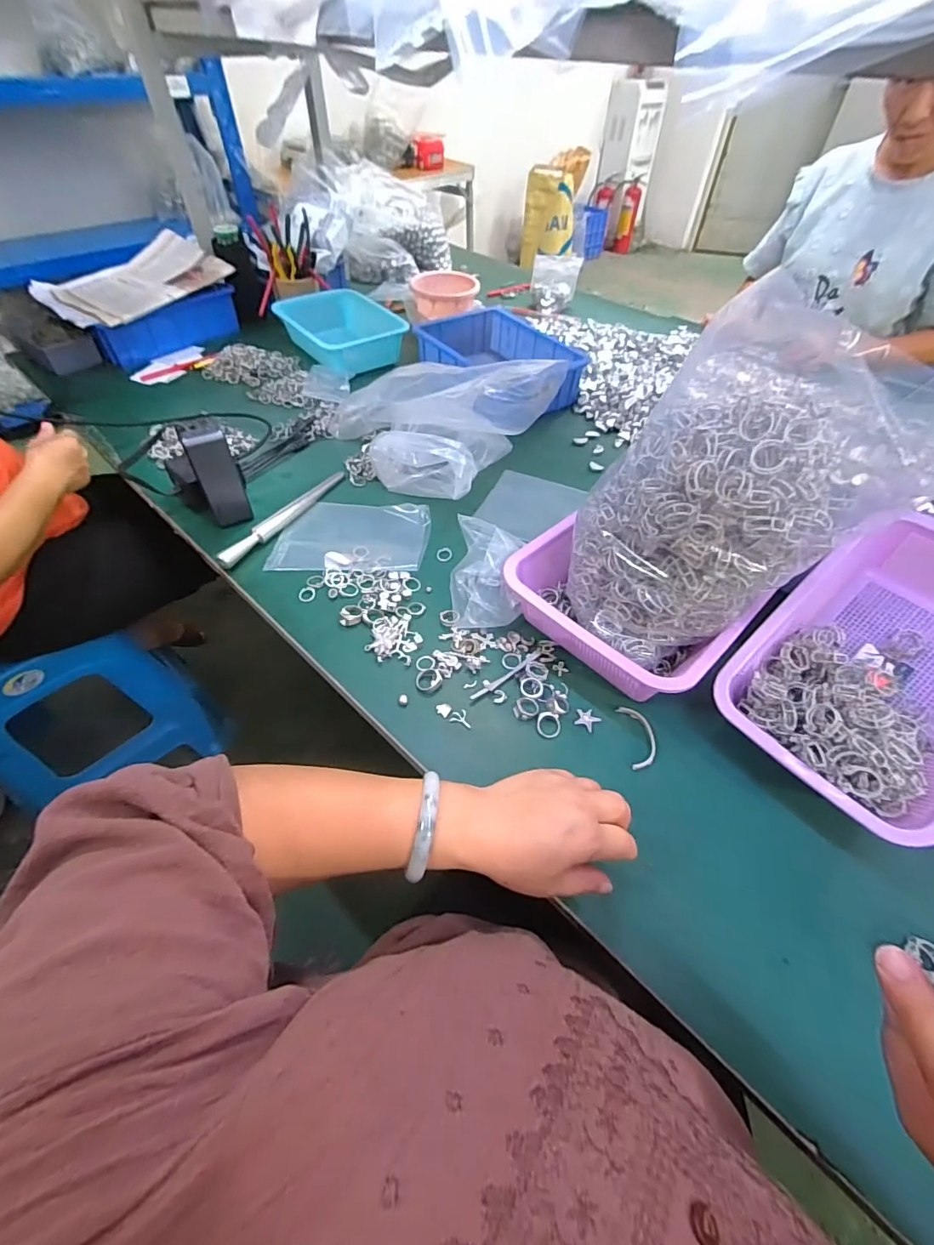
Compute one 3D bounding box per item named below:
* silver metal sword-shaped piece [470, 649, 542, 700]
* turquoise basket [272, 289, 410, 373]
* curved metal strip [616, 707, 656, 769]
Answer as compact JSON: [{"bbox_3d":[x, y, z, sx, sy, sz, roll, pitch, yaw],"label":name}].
[{"bbox_3d":[0.044,0.055,0.523,0.097,0.004,0.010,-32,58,-24],"label":"silver metal sword-shaped piece"},{"bbox_3d":[-0.255,-0.582,0.977,0.155,0.069,0.253,-31,58,-24],"label":"turquoise basket"},{"bbox_3d":[0.170,0.113,0.480,0.028,0.004,0.067,-2,51,-3],"label":"curved metal strip"}]

